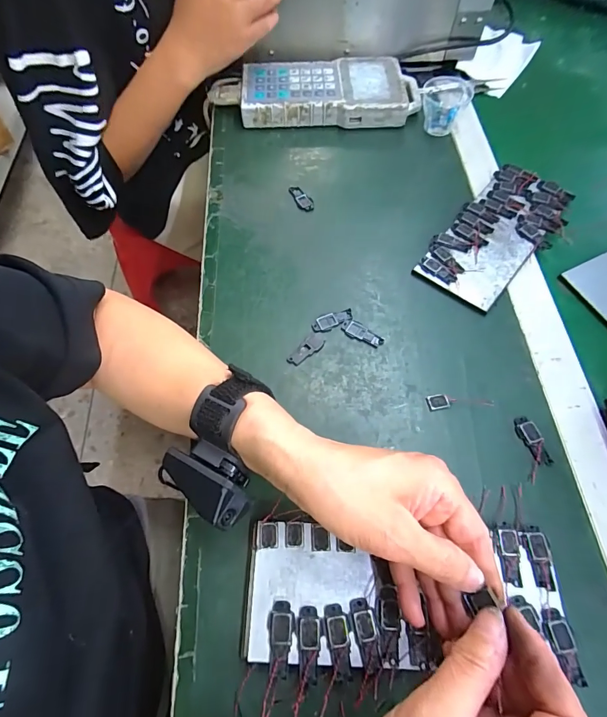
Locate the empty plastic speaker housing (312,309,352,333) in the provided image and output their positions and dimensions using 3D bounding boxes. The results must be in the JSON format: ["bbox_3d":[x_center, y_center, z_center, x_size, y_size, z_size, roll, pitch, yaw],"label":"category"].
[{"bbox_3d":[0.027,-0.036,0.367,0.040,0.004,0.015,-17,65,-7],"label":"empty plastic speaker housing"}]

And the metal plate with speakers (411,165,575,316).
[{"bbox_3d":[0.204,-0.131,0.410,0.088,0.012,0.190,38,70,18],"label":"metal plate with speakers"}]

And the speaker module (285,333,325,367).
[{"bbox_3d":[0.003,-0.008,0.354,0.016,0.004,0.039,37,70,17],"label":"speaker module"}]

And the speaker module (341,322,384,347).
[{"bbox_3d":[0.056,-0.024,0.362,0.040,0.004,0.014,27,67,14],"label":"speaker module"}]

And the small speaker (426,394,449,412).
[{"bbox_3d":[0.114,0.037,0.331,0.018,0.004,0.013,-9,64,-4],"label":"small speaker"}]

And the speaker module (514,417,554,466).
[{"bbox_3d":[0.185,0.067,0.315,0.015,0.004,0.040,-17,65,-7],"label":"speaker module"}]

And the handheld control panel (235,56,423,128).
[{"bbox_3d":[0.035,-0.342,0.506,0.224,0.037,0.103,-2,64,0],"label":"handheld control panel"}]

